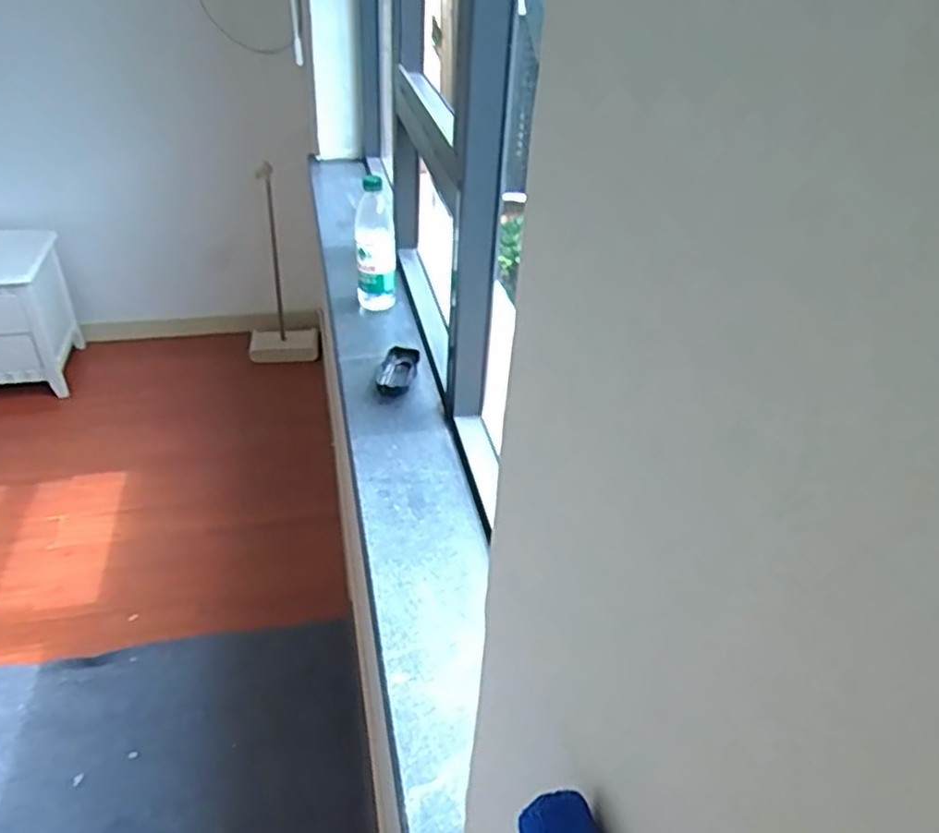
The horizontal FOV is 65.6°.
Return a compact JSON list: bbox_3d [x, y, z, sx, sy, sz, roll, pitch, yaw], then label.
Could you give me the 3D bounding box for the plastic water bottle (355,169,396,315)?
[{"bbox_3d":[-0.167,-0.292,1.281,0.068,0.228,0.066,0,37,-4],"label":"plastic water bottle"}]

